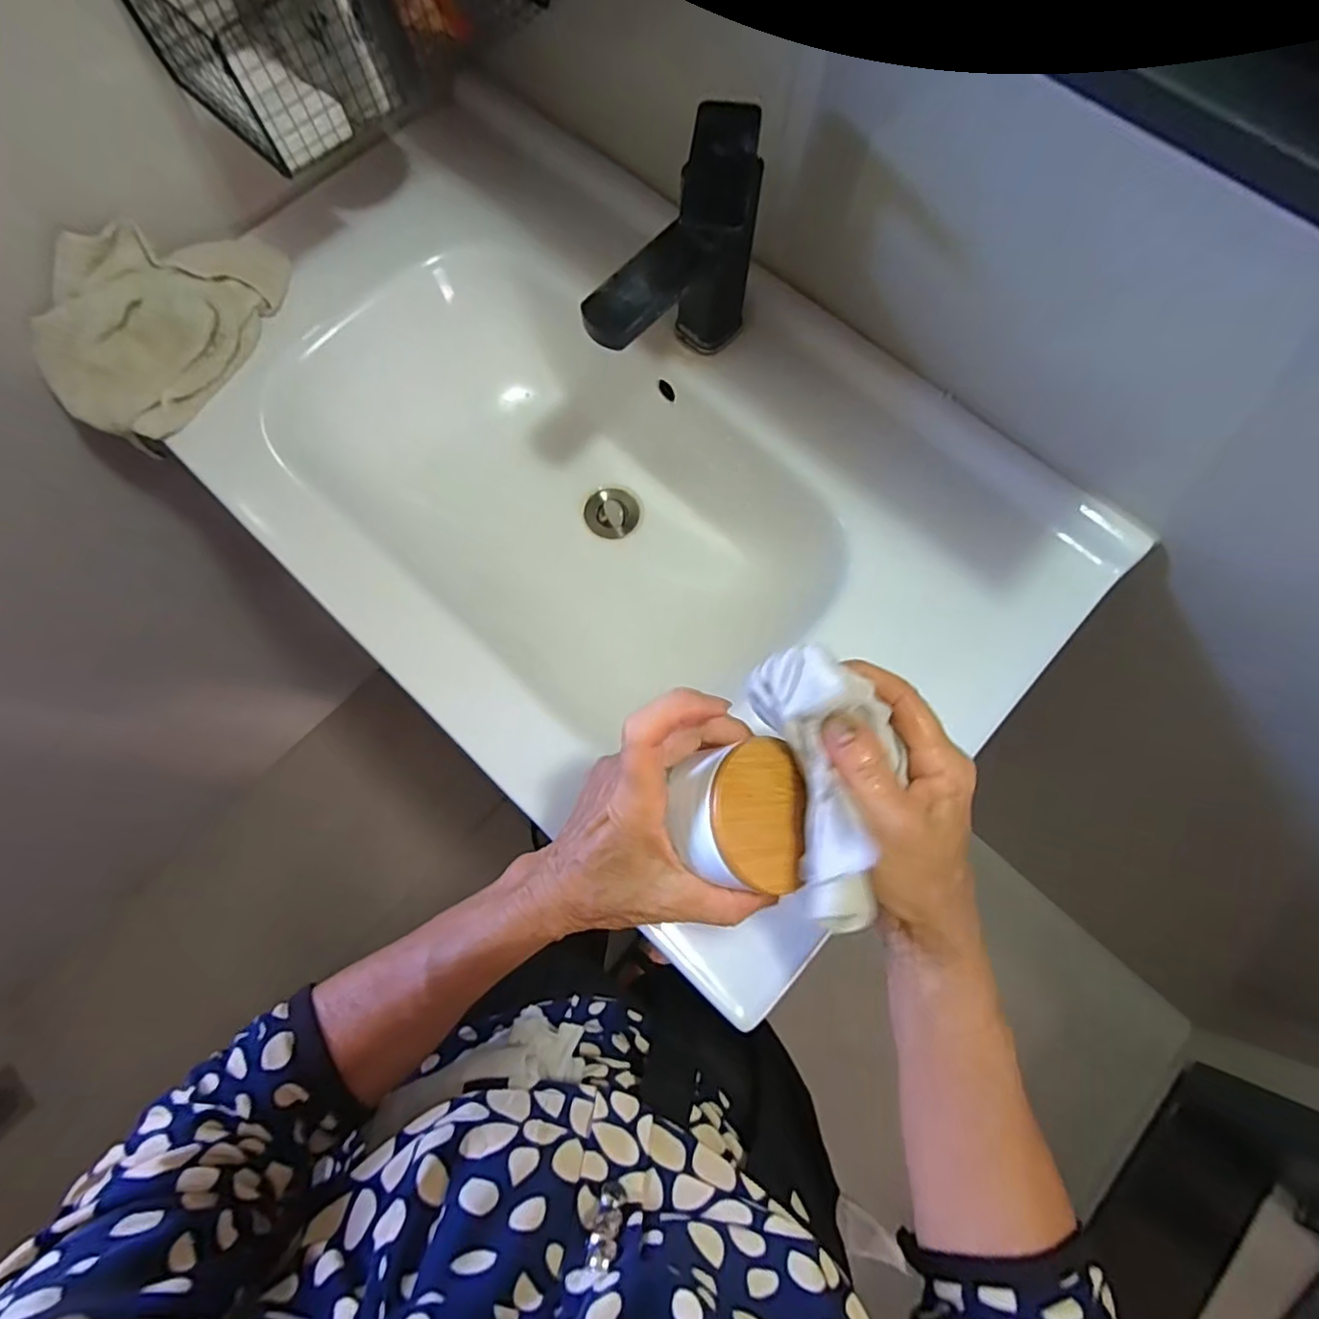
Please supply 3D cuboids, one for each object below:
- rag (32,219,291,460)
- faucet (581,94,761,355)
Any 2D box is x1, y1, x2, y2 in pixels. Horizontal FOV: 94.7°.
[{"bbox_3d":[-0.432,-0.300,0.529,0.136,0.081,0.216,28,74,9],"label":"rag"},{"bbox_3d":[0.015,-0.279,0.455,0.062,0.164,0.155,39,76,12],"label":"faucet"}]

